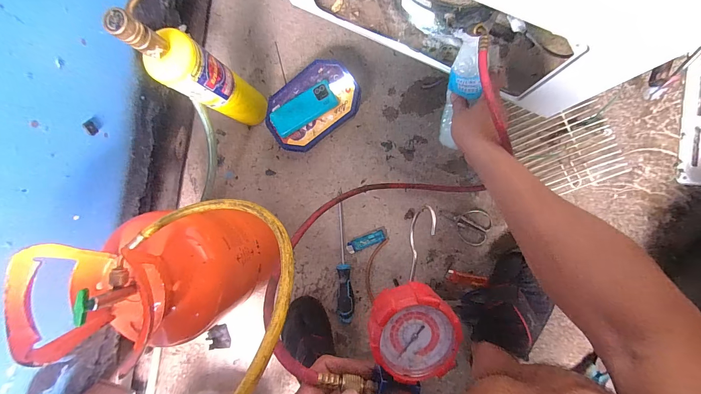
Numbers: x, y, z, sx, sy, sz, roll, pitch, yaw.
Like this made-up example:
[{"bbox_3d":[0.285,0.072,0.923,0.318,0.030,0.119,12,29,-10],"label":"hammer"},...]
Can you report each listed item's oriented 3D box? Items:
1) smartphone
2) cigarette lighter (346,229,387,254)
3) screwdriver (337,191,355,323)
[{"bbox_3d":[-0.087,-0.162,0.559,0.126,0.013,0.052,-27,92,13],"label":"smartphone"},{"bbox_3d":[0.031,0.091,0.615,0.081,0.018,0.024,-24,88,9],"label":"cigarette lighter"},{"bbox_3d":[-0.011,0.123,0.620,0.034,0.025,0.268,-1,92,9],"label":"screwdriver"}]

